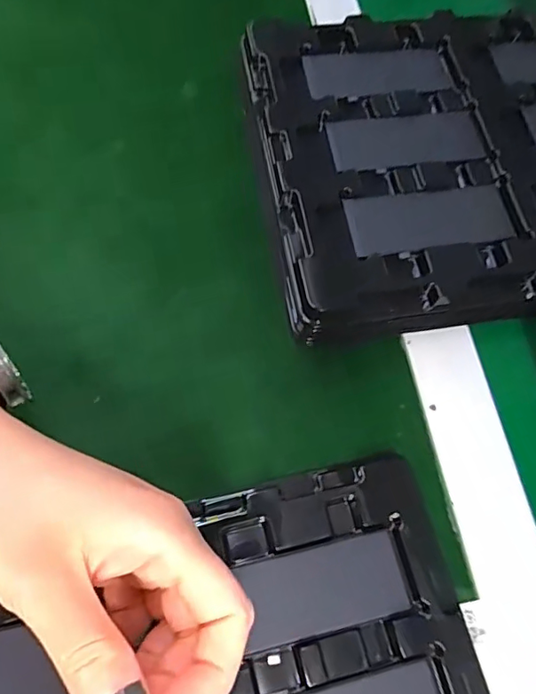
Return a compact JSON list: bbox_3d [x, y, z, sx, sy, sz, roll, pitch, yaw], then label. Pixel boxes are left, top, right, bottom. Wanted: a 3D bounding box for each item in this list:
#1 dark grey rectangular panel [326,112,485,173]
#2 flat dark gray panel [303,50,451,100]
[{"bbox_3d":[0.083,-0.126,0.319,0.092,0.004,0.039,-9,68,-6],"label":"dark grey rectangular panel"},{"bbox_3d":[0.070,-0.177,0.342,0.094,0.007,0.039,-9,68,-6],"label":"flat dark gray panel"}]

